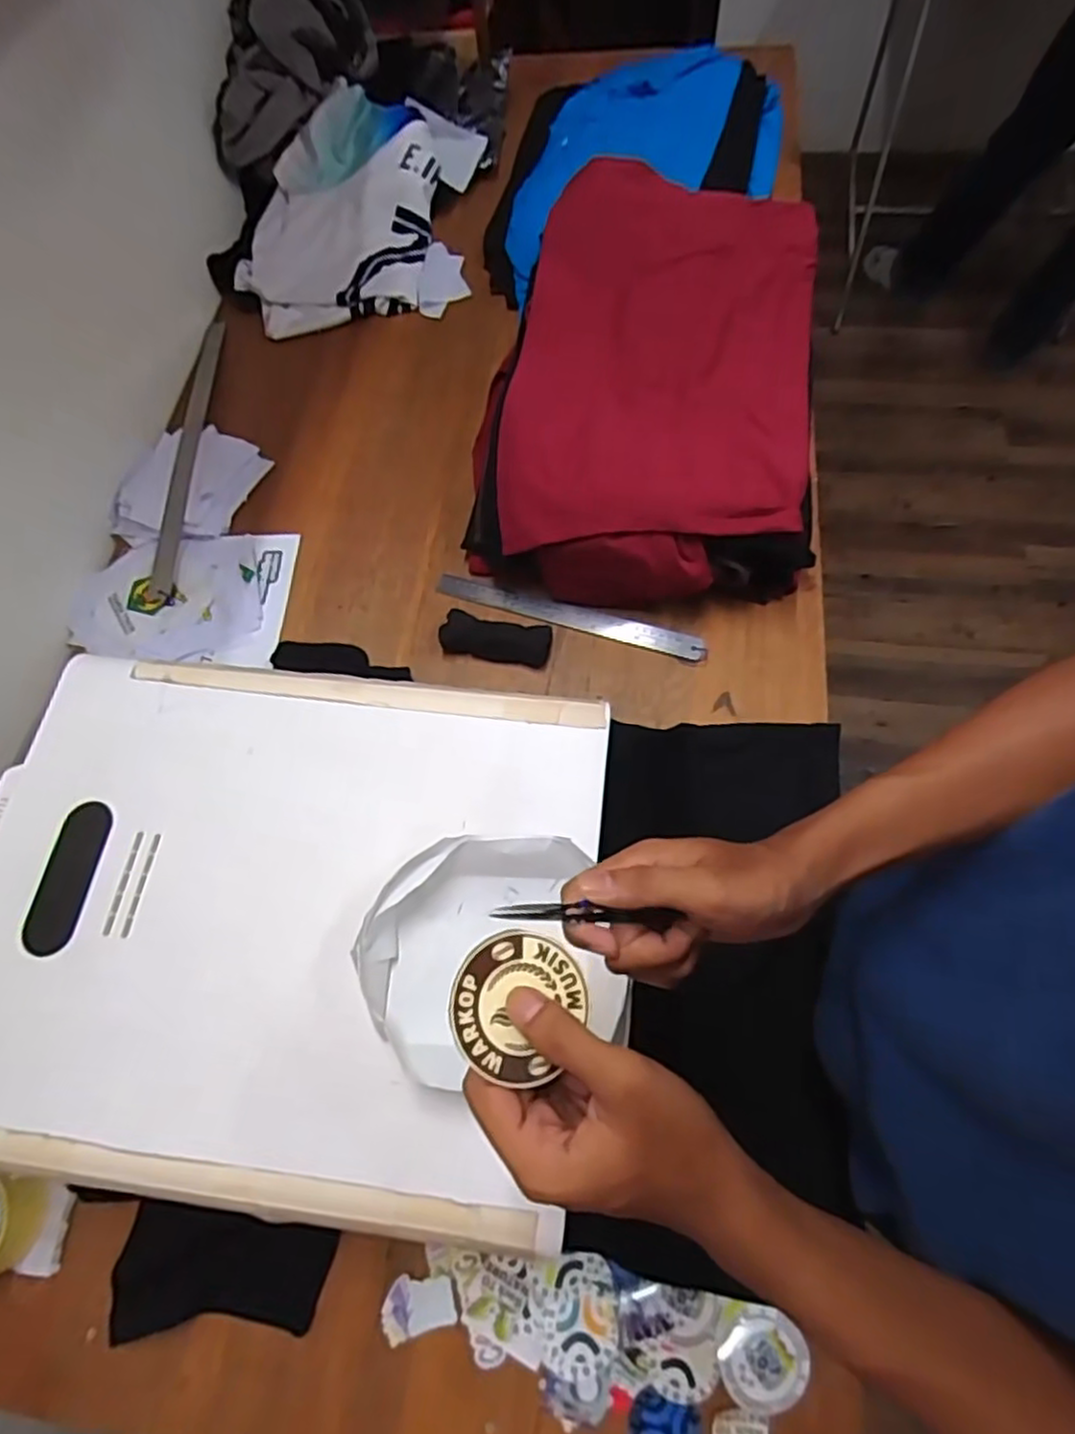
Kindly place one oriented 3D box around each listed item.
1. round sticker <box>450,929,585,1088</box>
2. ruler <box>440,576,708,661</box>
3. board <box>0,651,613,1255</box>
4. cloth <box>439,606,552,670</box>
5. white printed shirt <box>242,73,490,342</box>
[{"bbox_3d":[-0.010,0.134,0.328,0.059,0.004,0.065,44,65,2],"label":"round sticker"},{"bbox_3d":[0.034,-0.118,0.814,0.317,0.009,0.033,16,72,10],"label":"ruler"},{"bbox_3d":[-0.213,0.146,0.547,0.492,0.018,0.395,6,67,6],"label":"board"},{"bbox_3d":[-0.048,-0.091,0.798,0.123,0.021,0.050,11,68,8],"label":"cloth"},{"bbox_3d":[-0.270,-0.763,1.032,0.338,0.121,0.360,-1,67,3],"label":"white printed shirt"}]

